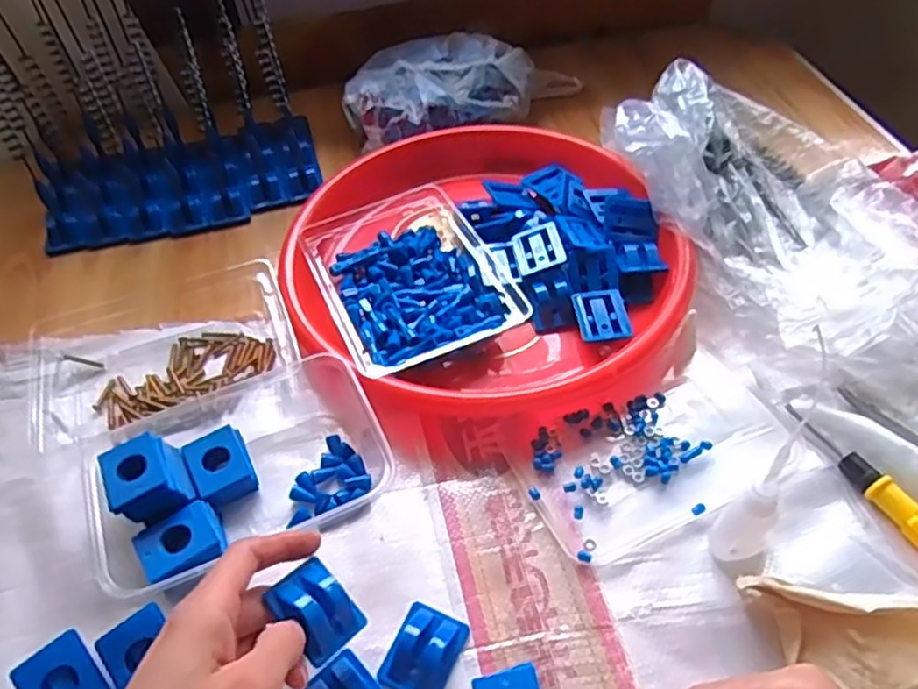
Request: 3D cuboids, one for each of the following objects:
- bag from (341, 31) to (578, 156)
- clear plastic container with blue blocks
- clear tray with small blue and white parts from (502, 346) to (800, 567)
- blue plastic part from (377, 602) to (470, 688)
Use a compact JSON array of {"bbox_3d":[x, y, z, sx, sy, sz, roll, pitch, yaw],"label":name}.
[{"bbox_3d":[-0.001,-0.253,0.661,0.226,0.054,0.103,-24,51,-16],"label":"bag"},{"bbox_3d":[-0.137,0.065,0.424,0.165,0.040,0.134,-21,51,-14],"label":"clear plastic container with blue blocks"},{"bbox_3d":[0.120,0.064,0.426,0.162,0.012,0.093,-24,51,-16],"label":"clear tray with small blue and white parts"},{"bbox_3d":[-0.019,0.158,0.359,0.035,0.012,0.045,18,52,18],"label":"blue plastic part"}]

